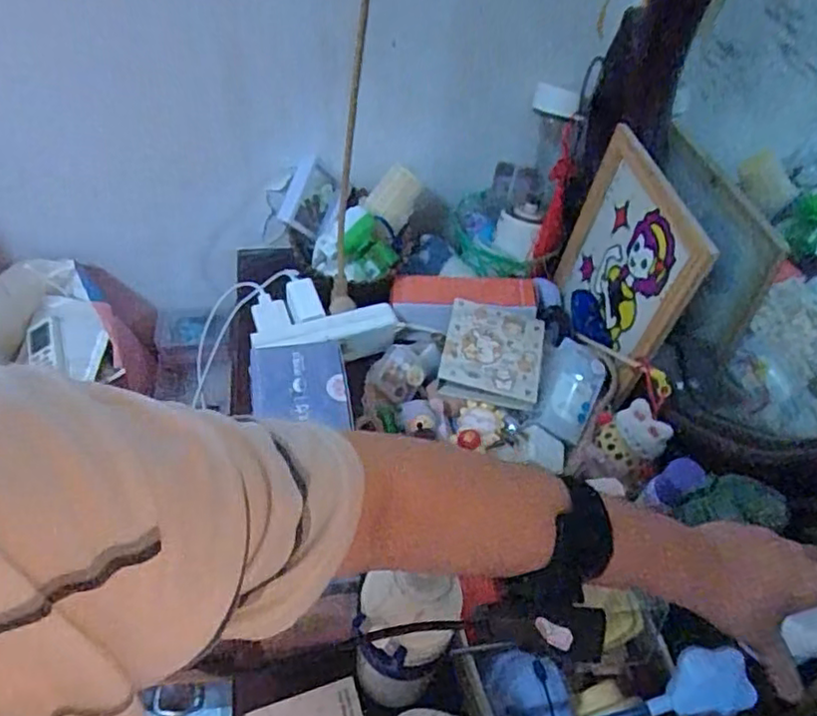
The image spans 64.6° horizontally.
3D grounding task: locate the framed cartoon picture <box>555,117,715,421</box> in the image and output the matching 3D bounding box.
[{"bbox_3d":[0.237,-0.105,0.713,0.023,0.216,0.226,2,41,-15],"label":"framed cartoon picture"}]

